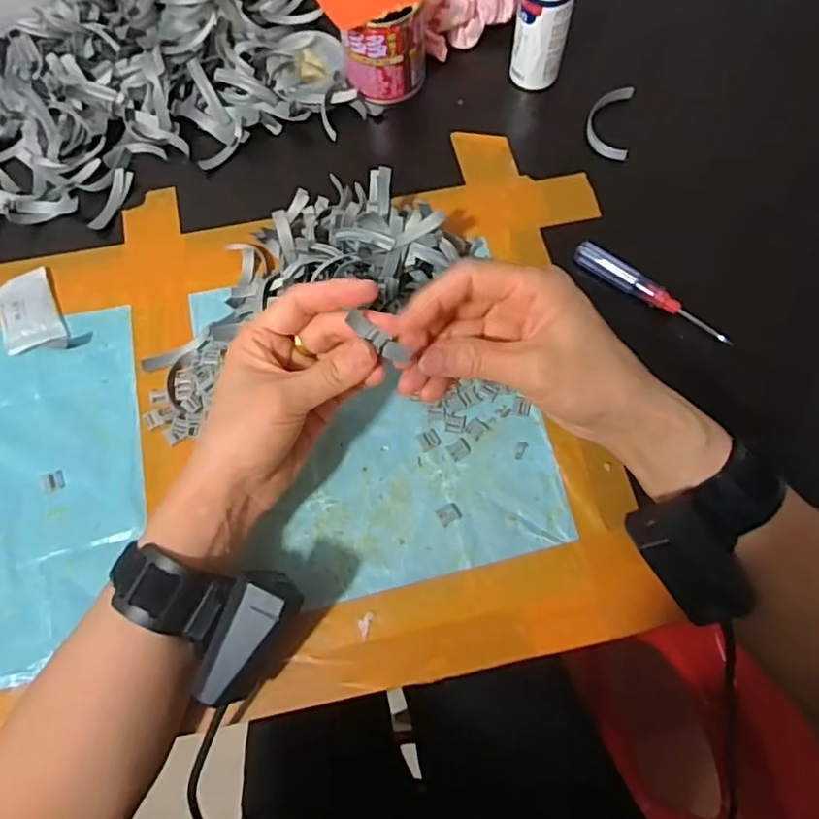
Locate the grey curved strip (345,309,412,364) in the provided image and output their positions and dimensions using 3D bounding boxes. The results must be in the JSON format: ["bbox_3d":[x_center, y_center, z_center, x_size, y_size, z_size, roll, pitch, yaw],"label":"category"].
[{"bbox_3d":[-0.016,-0.036,0.317,0.034,0.004,0.009,39,74,-9],"label":"grey curved strip"}]

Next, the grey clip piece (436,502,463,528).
[{"bbox_3d":[0.025,0.066,0.387,0.014,0.004,0.012,-30,71,-8],"label":"grey clip piece"}]

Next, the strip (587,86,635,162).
[{"bbox_3d":[0.158,-0.227,0.490,0.032,0.013,0.067,10,70,6],"label":"strip"}]

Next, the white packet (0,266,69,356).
[{"bbox_3d":[-0.275,-0.070,0.446,0.038,0.010,0.073,-28,71,-8],"label":"white packet"}]

